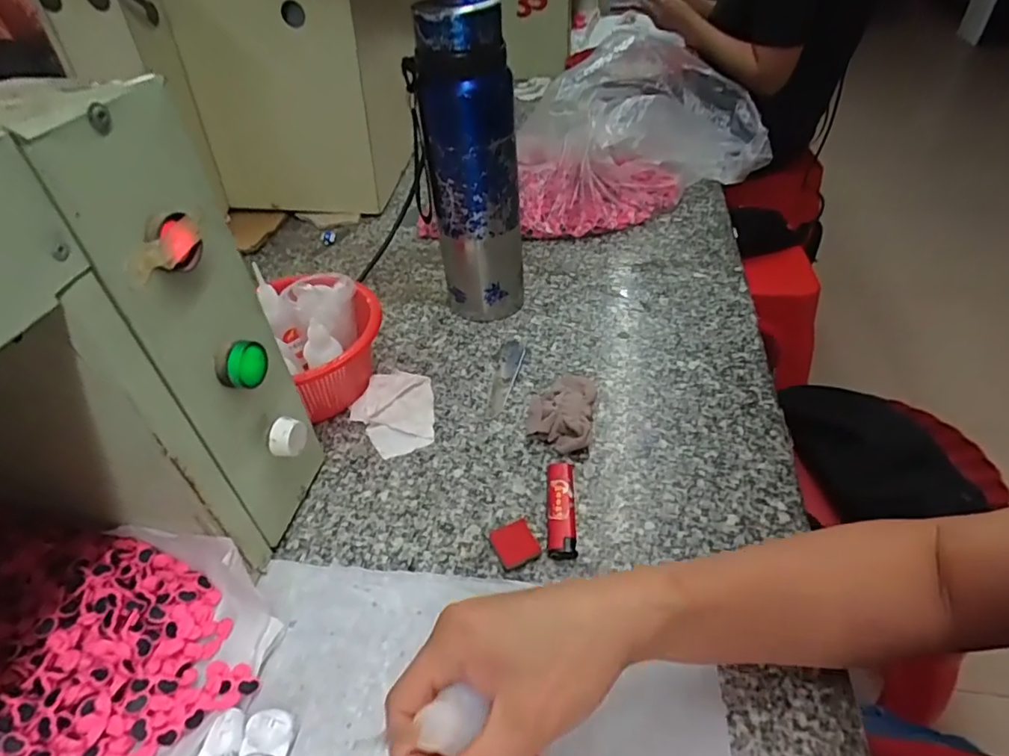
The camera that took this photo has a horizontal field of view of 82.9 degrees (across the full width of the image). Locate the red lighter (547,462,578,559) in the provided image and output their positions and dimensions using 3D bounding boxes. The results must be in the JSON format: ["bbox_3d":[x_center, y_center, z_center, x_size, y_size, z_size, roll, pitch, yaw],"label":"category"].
[{"bbox_3d":[0.040,0.092,0.409,0.020,0.012,0.078,0,42,4],"label":"red lighter"}]

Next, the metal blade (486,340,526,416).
[{"bbox_3d":[0.000,-0.002,0.522,0.022,0.004,0.100,7,43,12],"label":"metal blade"}]

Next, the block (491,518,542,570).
[{"bbox_3d":[0.008,0.112,0.391,0.028,0.007,0.031,-21,45,-18],"label":"block"}]

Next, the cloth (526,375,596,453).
[{"bbox_3d":[0.047,0.026,0.470,0.052,0.024,0.075,6,43,10],"label":"cloth"}]

